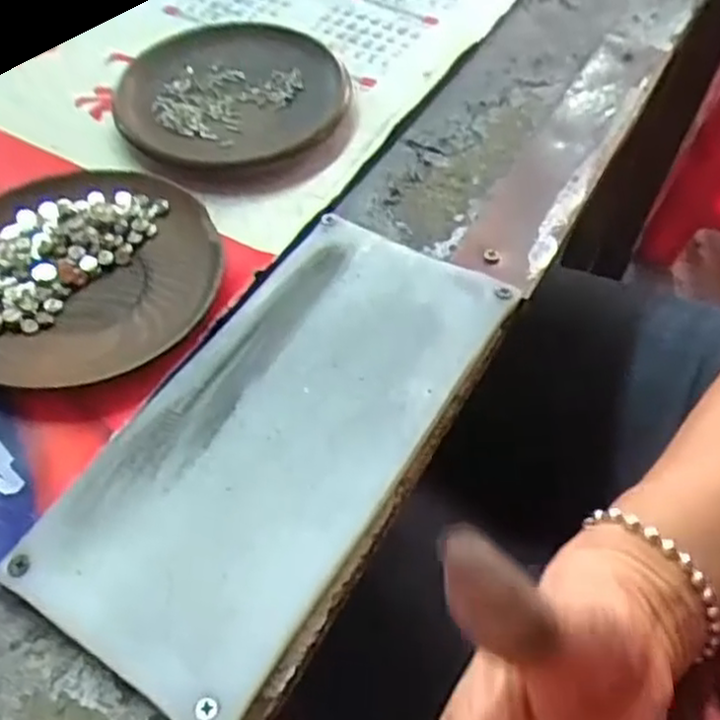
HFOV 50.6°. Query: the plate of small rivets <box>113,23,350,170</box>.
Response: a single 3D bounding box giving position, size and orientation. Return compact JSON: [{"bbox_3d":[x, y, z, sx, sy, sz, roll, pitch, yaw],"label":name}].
[{"bbox_3d":[-0.065,-0.136,0.391,0.111,0.012,0.119,1,55,-2],"label":"plate of small rivets"}]

